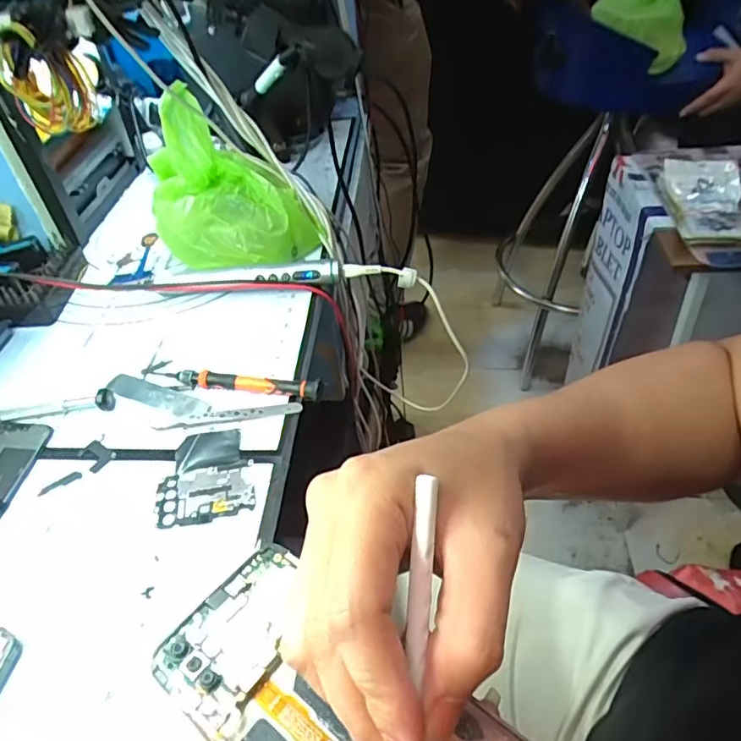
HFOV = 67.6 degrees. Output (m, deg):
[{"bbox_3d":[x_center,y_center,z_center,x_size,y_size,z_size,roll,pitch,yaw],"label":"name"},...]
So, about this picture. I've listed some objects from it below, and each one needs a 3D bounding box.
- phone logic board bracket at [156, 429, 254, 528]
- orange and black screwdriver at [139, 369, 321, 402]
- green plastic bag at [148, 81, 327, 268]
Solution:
[{"bbox_3d":[-0.112,0.070,0.375,0.062,0.006,0.068,-10,46,-7],"label":"phone logic board bracket"},{"bbox_3d":[-0.108,0.006,0.428,0.148,0.018,0.016,8,46,10],"label":"orange and black screwdriver"},{"bbox_3d":[-0.133,-0.177,0.531,0.154,0.132,0.112,-10,46,-7],"label":"green plastic bag"}]

